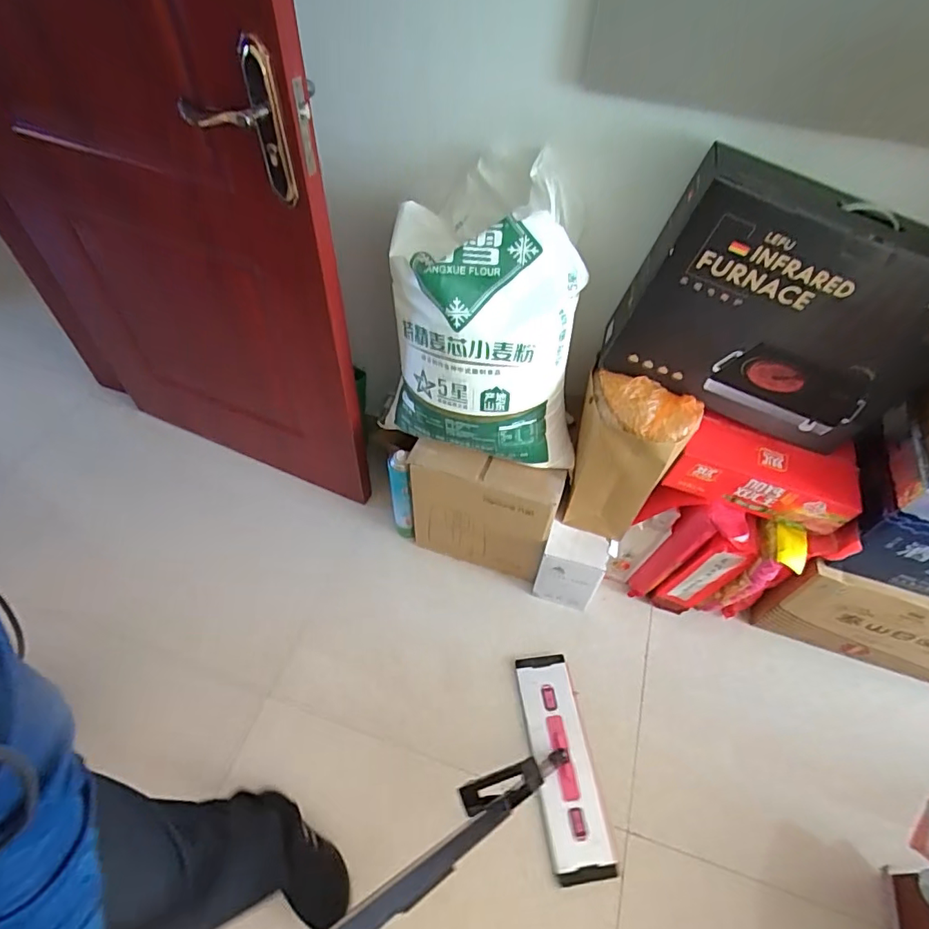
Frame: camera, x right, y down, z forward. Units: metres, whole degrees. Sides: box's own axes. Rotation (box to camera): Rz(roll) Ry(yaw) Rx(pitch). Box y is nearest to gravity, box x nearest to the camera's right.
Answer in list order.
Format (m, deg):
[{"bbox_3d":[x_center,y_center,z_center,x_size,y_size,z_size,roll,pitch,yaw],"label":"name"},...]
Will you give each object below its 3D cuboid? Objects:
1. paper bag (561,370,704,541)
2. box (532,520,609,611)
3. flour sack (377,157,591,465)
[{"bbox_3d":[0.326,-0.004,1.143,0.216,0.370,0.128,19,54,12],"label":"paper bag"},{"bbox_3d":[0.253,0.252,1.294,0.138,0.212,0.104,16,53,10],"label":"box"},{"bbox_3d":[0.053,-0.275,1.067,0.419,0.480,0.297,16,53,9],"label":"flour sack"}]

